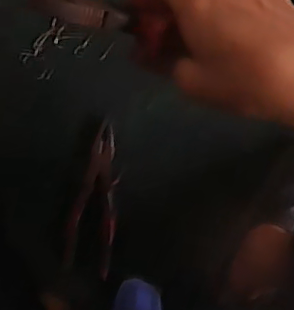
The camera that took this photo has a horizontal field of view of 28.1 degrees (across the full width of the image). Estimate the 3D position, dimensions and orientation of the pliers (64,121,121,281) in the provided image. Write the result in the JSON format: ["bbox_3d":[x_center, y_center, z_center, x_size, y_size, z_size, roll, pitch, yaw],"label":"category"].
[{"bbox_3d":[-0.067,0.055,0.741,0.058,0.026,0.187,5,94,1],"label":"pliers"}]

